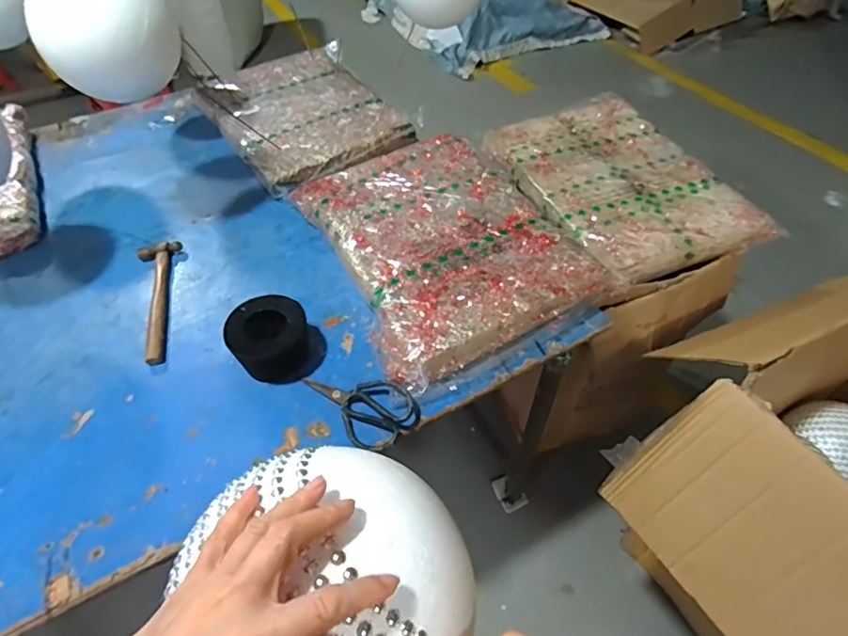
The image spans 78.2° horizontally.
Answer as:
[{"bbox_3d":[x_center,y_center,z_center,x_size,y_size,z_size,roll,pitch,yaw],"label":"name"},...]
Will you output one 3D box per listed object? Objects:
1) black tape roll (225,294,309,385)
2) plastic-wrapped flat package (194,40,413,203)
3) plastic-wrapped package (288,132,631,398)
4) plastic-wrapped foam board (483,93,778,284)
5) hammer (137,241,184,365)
[{"bbox_3d":[-0.229,0.033,0.782,0.111,0.083,0.112,-1,50,2],"label":"black tape roll"},{"bbox_3d":[-0.285,-0.502,1.260,0.402,0.057,0.568,-27,54,-19],"label":"plastic-wrapped flat package"},{"bbox_3d":[0.017,-0.140,0.930,0.388,0.070,0.530,-24,53,-17],"label":"plastic-wrapped package"},{"bbox_3d":[0.400,-0.307,1.114,0.381,0.045,0.552,-18,51,-12],"label":"plastic-wrapped foam board"},{"bbox_3d":[-0.454,-0.031,0.890,0.070,0.018,0.278,-14,50,-9],"label":"hammer"}]

